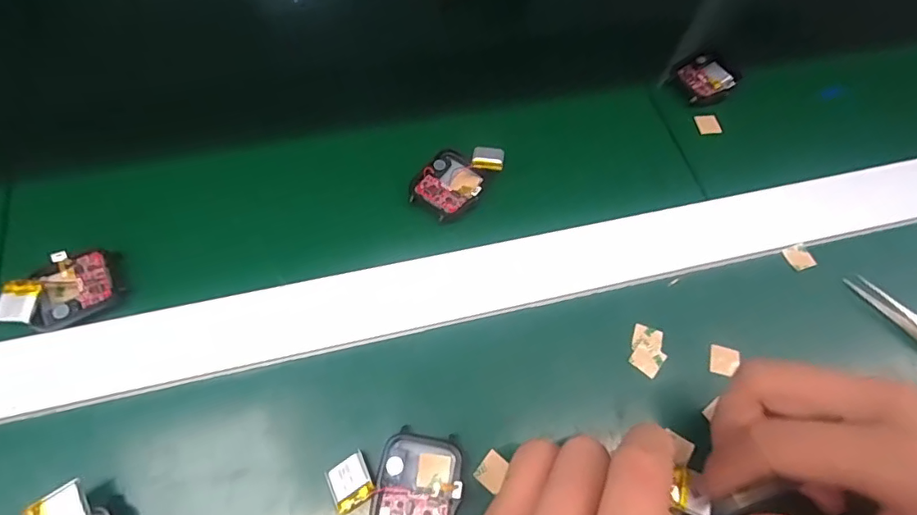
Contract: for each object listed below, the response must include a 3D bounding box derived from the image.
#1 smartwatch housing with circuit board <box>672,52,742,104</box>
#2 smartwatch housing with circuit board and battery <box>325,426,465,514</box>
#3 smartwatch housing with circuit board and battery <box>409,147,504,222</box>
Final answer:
[{"bbox_3d":[0.175,-0.127,0.344,0.046,0.005,0.037,-27,69,-13],"label":"smartwatch housing with circuit board"},{"bbox_3d":[-0.028,0.102,0.223,0.058,0.009,0.046,10,65,3],"label":"smartwatch housing with circuit board and battery"},{"bbox_3d":[0.000,-0.050,0.297,0.037,0.014,0.058,38,70,14],"label":"smartwatch housing with circuit board and battery"}]

